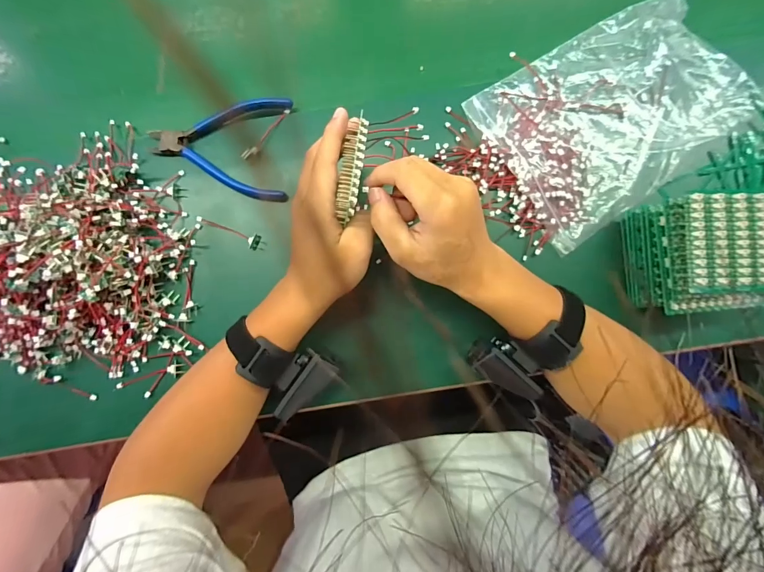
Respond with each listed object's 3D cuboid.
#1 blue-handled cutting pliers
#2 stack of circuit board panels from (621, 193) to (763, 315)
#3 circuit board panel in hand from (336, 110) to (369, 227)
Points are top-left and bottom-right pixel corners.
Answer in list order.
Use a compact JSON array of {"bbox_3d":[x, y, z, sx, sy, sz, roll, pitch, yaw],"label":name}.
[{"bbox_3d":[-0.157,-0.135,0.358,0.131,0.020,0.093,-1,85,0],"label":"blue-handled cutting pliers"},{"bbox_3d":[0.281,-0.026,0.318,0.095,0.064,0.094,-4,85,0],"label":"stack of circuit board panels"},{"bbox_3d":[-0.022,-0.091,0.278,0.016,0.026,0.080,9,87,1],"label":"circuit board panel in hand"}]

